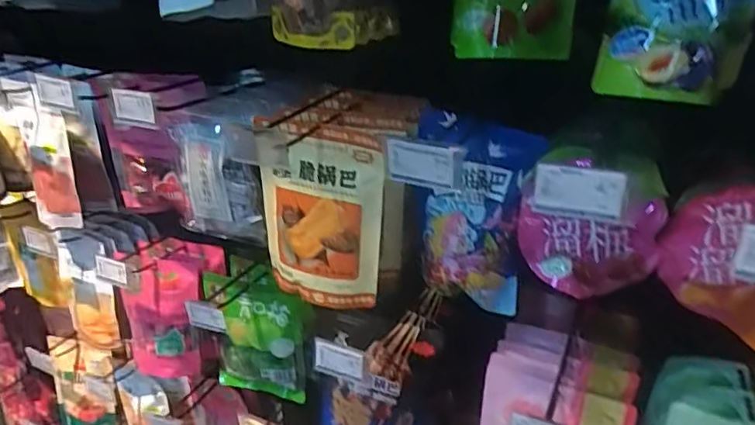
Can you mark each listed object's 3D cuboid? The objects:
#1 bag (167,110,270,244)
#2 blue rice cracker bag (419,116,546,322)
[{"bbox_3d":[-0.250,-0.045,0.847,0.168,0.198,0.053,8,30,16],"label":"bag"},{"bbox_3d":[0.117,0.003,0.686,0.146,0.241,0.037,14,32,25],"label":"blue rice cracker bag"}]

